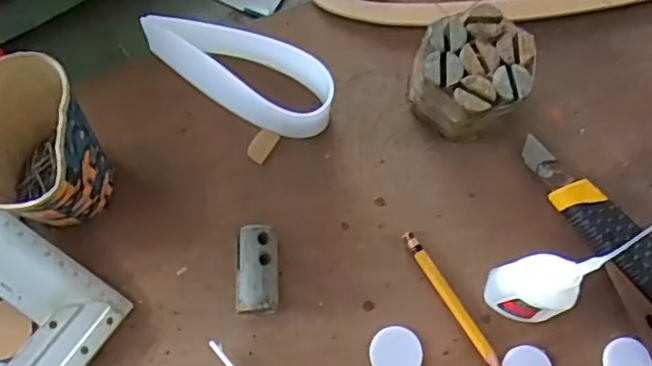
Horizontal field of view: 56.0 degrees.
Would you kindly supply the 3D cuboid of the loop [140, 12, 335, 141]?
[{"bbox_3d":[-0.060,-0.071,0.406,0.134,0.050,0.045,21,72,4],"label":"loop"}]

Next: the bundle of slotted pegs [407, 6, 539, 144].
[{"bbox_3d":[0.095,-0.070,0.406,0.070,0.052,0.069,1,74,-3],"label":"bundle of slotted pegs"}]

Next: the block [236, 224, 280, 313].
[{"bbox_3d":[-0.041,0.053,0.373,0.024,0.024,0.051,-1,74,-3],"label":"block"}]

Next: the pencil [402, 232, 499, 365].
[{"bbox_3d":[0.078,0.072,0.382,0.009,0.007,0.096,-31,78,-11],"label":"pencil"}]

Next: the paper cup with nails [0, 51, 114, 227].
[{"bbox_3d":[-0.164,-0.013,0.350,0.066,0.096,0.081,2,71,-3],"label":"paper cup with nails"}]

